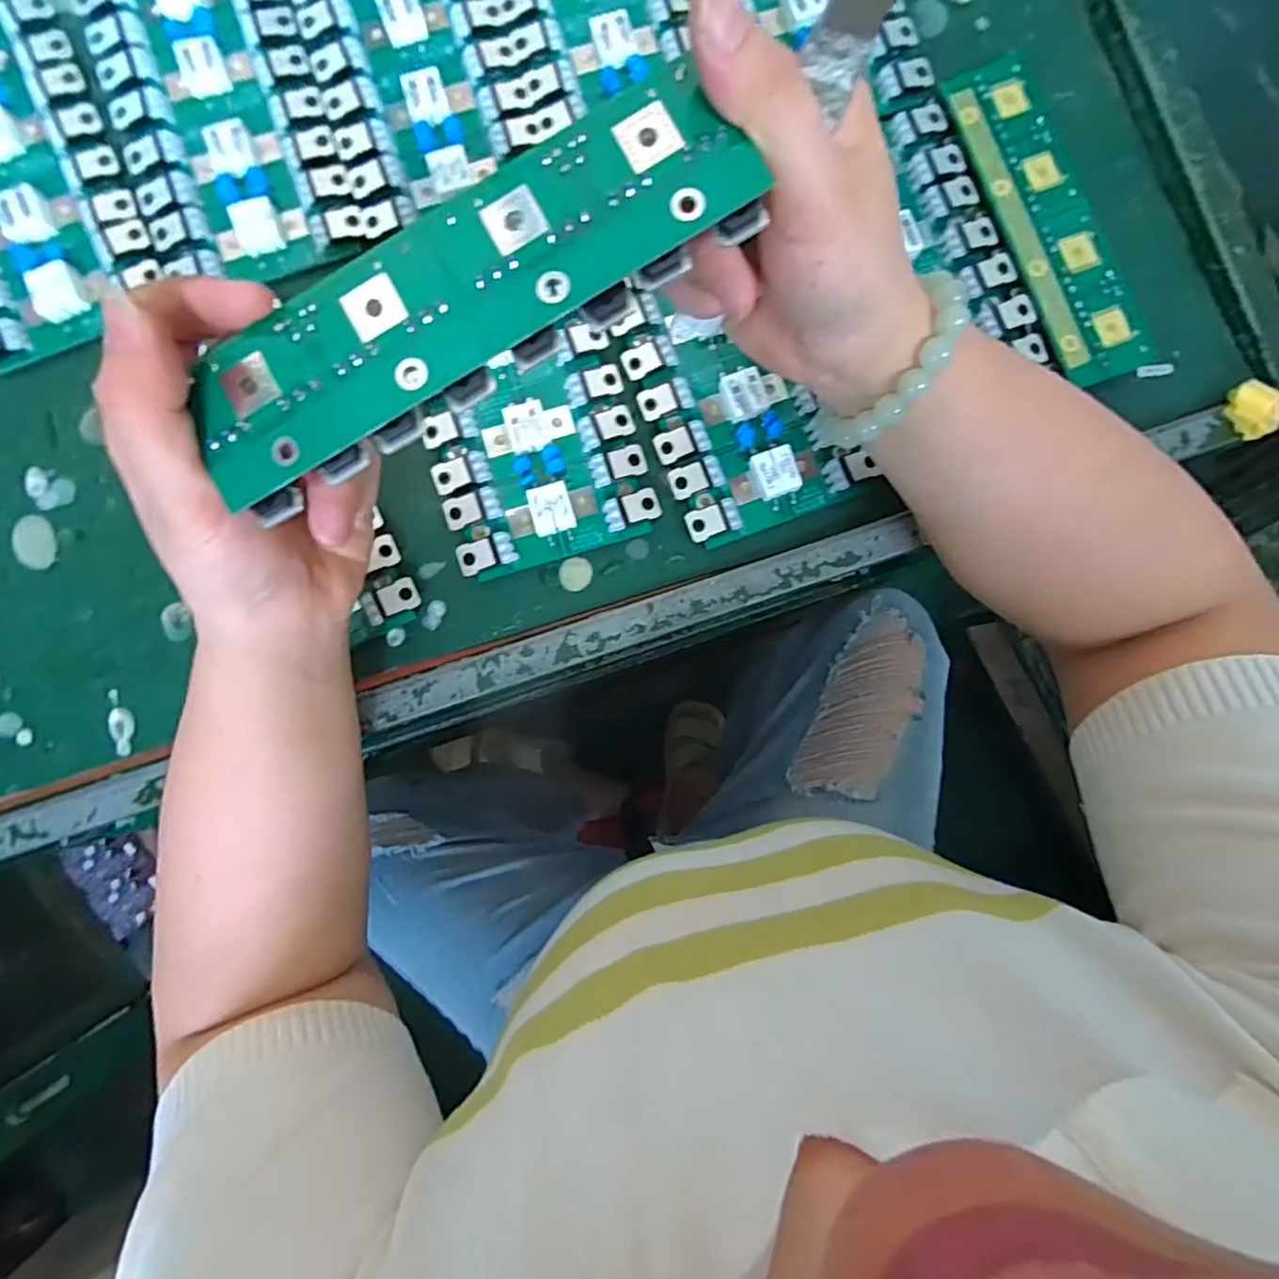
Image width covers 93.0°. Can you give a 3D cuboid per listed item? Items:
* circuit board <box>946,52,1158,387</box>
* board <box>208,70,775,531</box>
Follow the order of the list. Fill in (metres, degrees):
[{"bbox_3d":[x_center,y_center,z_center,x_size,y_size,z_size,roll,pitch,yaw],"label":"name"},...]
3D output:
[{"bbox_3d":[0.214,-0.223,0.319,0.049,0.007,0.183,-23,87,-1],"label":"circuit board"},{"bbox_3d":[-0.050,-0.099,0.179,0.173,0.008,0.050,-28,87,4],"label":"board"}]

